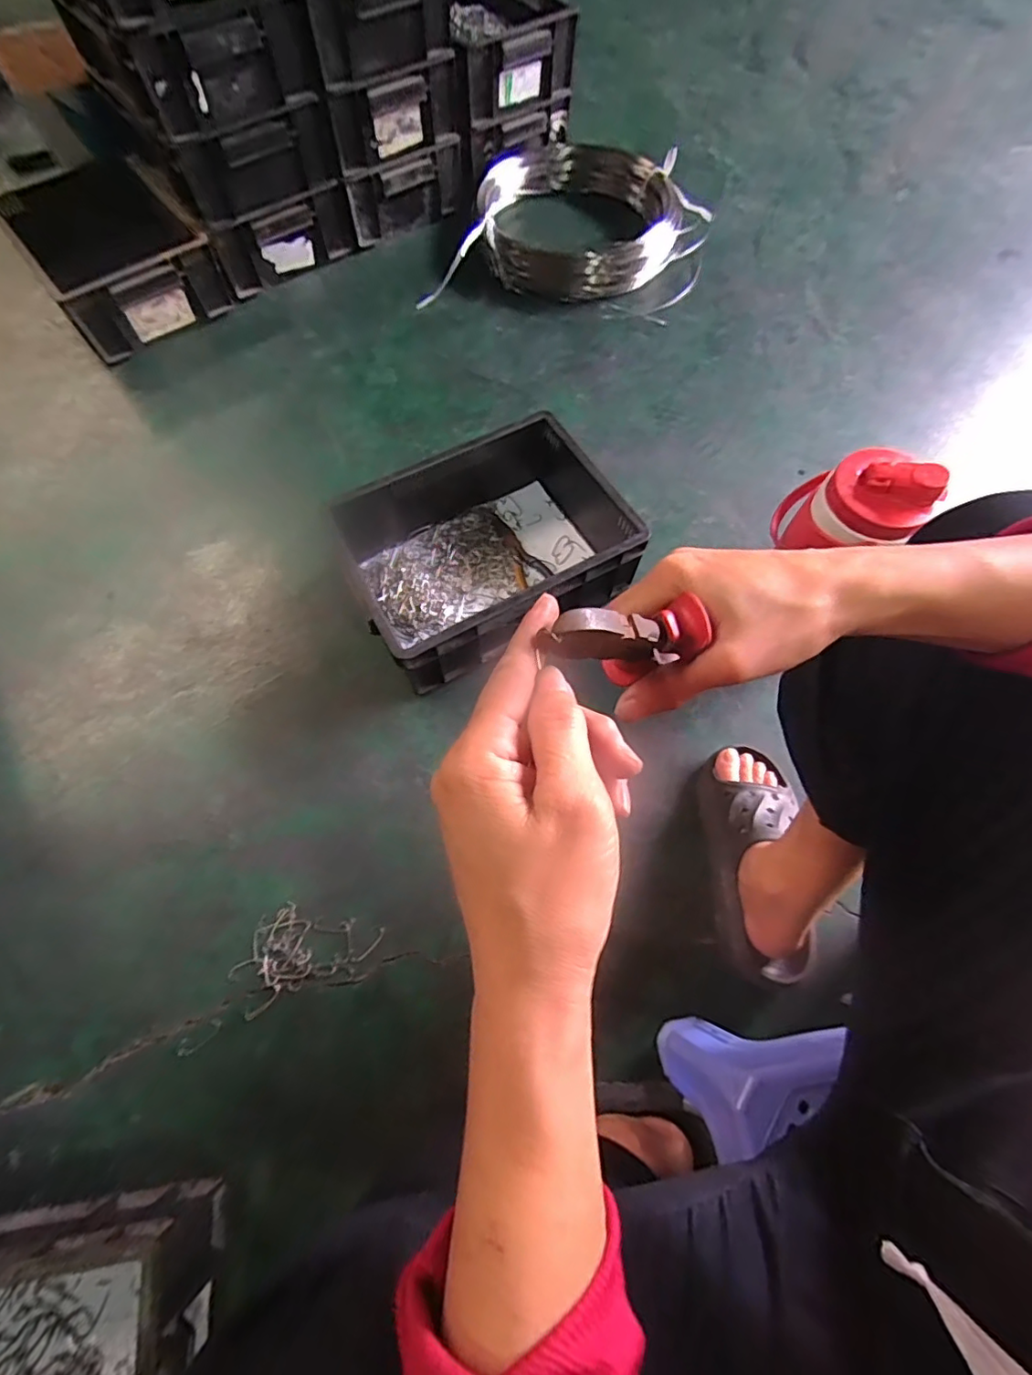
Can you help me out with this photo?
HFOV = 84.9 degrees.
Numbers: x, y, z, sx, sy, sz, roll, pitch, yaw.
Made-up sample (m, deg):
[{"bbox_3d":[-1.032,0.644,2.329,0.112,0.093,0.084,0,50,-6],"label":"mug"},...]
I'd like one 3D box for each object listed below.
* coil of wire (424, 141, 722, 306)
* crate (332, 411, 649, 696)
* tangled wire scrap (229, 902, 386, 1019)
[{"bbox_3d":[0.091,-0.894,1.064,0.518,0.097,0.403,-1,65,-1],"label":"coil of wire"},{"bbox_3d":[-0.045,-0.192,0.744,0.340,0.129,0.282,-27,69,-12],"label":"crate"},{"bbox_3d":[-0.219,0.269,0.592,0.144,0.008,0.087,-19,67,-9],"label":"tangled wire scrap"}]

